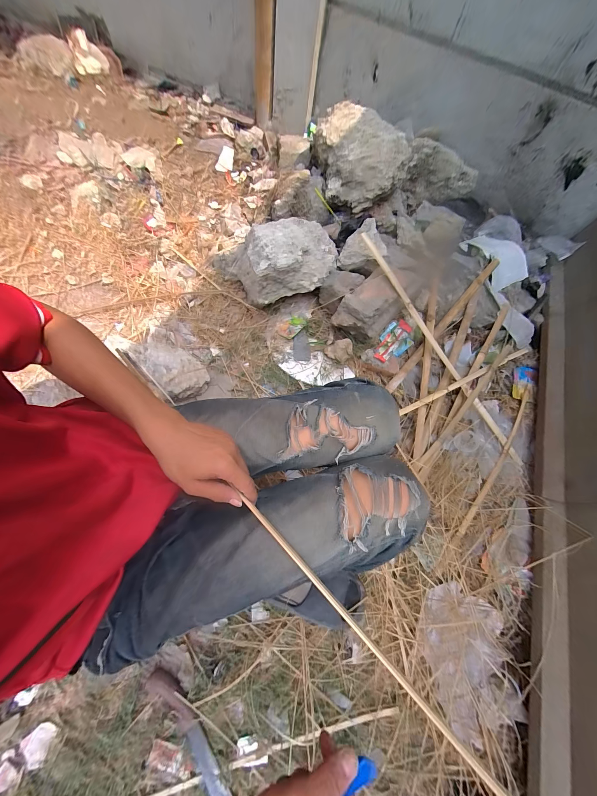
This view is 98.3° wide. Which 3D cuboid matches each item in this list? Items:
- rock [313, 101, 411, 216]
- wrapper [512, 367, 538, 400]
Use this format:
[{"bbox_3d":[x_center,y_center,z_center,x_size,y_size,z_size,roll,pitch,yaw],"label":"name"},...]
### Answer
[{"bbox_3d":[0.242,-0.974,1.039,0.311,0.198,0.405,-9,70,-10],"label":"rock"},{"bbox_3d":[0.845,-0.056,0.966,0.070,0.015,0.151,22,70,9],"label":"wrapper"}]

